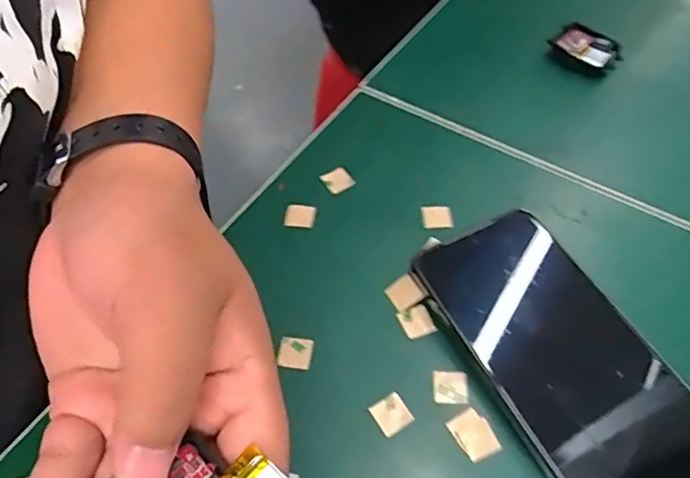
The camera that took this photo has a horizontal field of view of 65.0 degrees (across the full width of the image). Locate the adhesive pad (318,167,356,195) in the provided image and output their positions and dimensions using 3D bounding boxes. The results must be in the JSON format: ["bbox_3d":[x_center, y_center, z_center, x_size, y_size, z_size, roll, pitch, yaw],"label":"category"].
[{"bbox_3d":[-0.005,-0.036,0.332,0.016,0.004,0.016,-30,58,-20],"label":"adhesive pad"}]

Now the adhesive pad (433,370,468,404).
[{"bbox_3d":[0.050,0.069,0.256,0.015,0.004,0.016,0,53,1],"label":"adhesive pad"}]

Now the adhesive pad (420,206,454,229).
[{"bbox_3d":[0.053,-0.013,0.314,0.017,0.004,0.016,-7,53,-4],"label":"adhesive pad"}]

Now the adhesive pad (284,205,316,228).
[{"bbox_3d":[-0.026,-0.014,0.316,0.017,0.004,0.015,4,53,5],"label":"adhesive pad"}]

